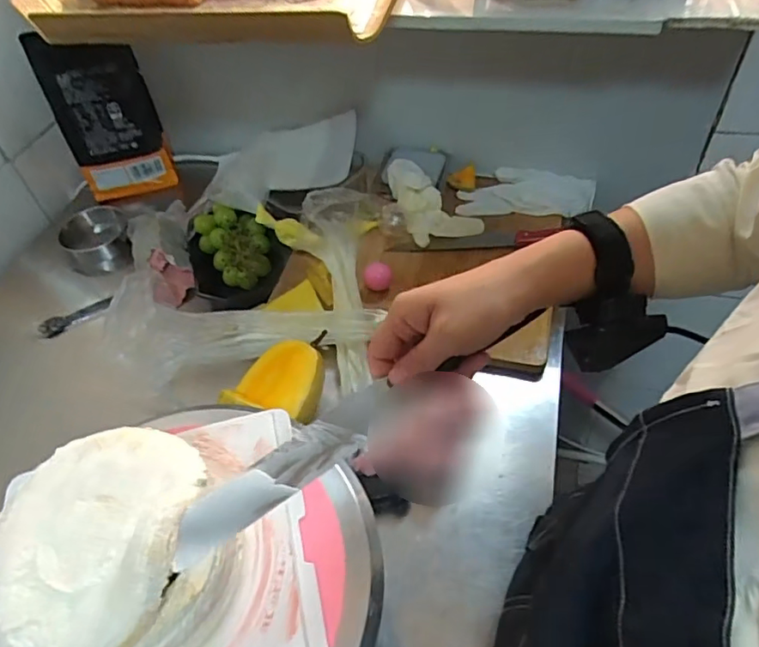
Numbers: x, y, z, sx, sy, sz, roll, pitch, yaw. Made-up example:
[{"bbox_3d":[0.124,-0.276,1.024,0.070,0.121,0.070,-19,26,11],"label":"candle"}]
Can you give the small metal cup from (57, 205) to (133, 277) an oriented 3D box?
[{"bbox_3d":[-0.425,-0.122,0.859,0.098,0.063,0.093,-31,54,-19],"label":"small metal cup"}]

